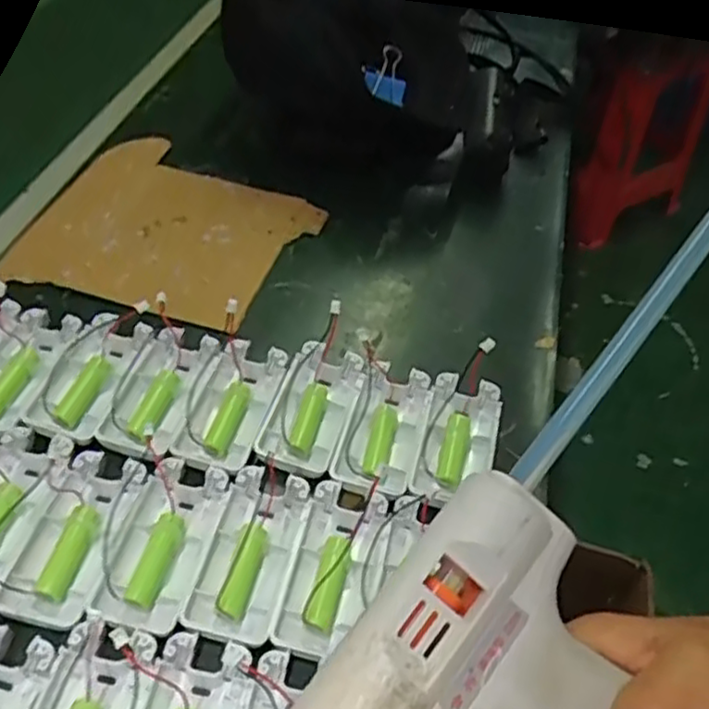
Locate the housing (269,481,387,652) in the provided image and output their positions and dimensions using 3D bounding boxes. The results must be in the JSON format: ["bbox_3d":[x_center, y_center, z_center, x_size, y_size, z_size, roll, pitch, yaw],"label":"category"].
[{"bbox_3d":[-0.012,0.111,0.375,0.039,0.023,0.091,13,50,5],"label":"housing"}]

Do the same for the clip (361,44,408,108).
[{"bbox_3d":[0.024,-0.220,0.560,0.034,0.039,0.020,3,47,-1],"label":"clip"}]

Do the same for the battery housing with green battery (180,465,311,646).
[{"bbox_3d":[-0.054,0.104,0.373,0.045,0.023,0.090,13,50,5],"label":"battery housing with green battery"}]

